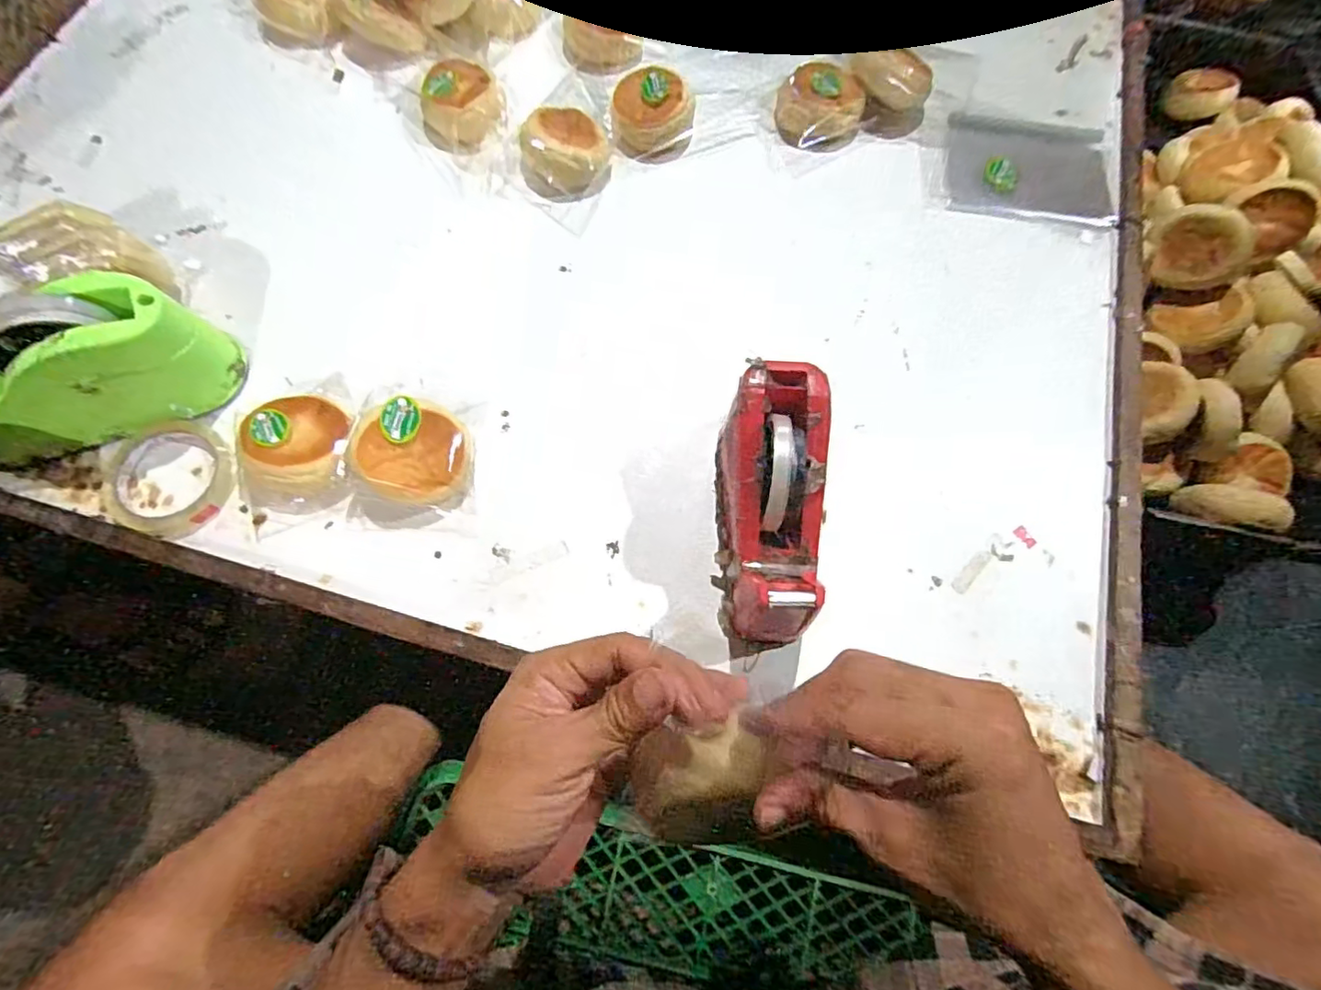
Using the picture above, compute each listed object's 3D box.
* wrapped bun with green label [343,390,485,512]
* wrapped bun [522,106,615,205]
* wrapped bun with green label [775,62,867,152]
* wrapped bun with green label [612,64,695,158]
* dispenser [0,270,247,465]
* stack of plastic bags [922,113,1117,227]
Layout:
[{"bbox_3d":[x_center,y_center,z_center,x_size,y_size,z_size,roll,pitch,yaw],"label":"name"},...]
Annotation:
[{"bbox_3d":[-0.210,-0.043,0.499,0.096,0.060,0.107,-1,72,-2],"label":"wrapped bun with green label"},{"bbox_3d":[-0.099,-0.353,0.609,0.091,0.052,0.084,1,72,-2],"label":"wrapped bun"},{"bbox_3d":[0.178,-0.436,0.653,0.098,0.038,0.083,13,72,2],"label":"wrapped bun with green label"},{"bbox_3d":[-0.008,-0.406,0.627,0.087,0.058,0.071,3,72,-1],"label":"wrapped bun with green label"},{"bbox_3d":[-0.473,-0.105,0.479,0.198,0.111,0.085,-19,73,-8],"label":"dispenser"},{"bbox_3d":[0.406,-0.376,0.663,0.205,0.009,0.145,11,72,2],"label":"stack of plastic bags"}]

